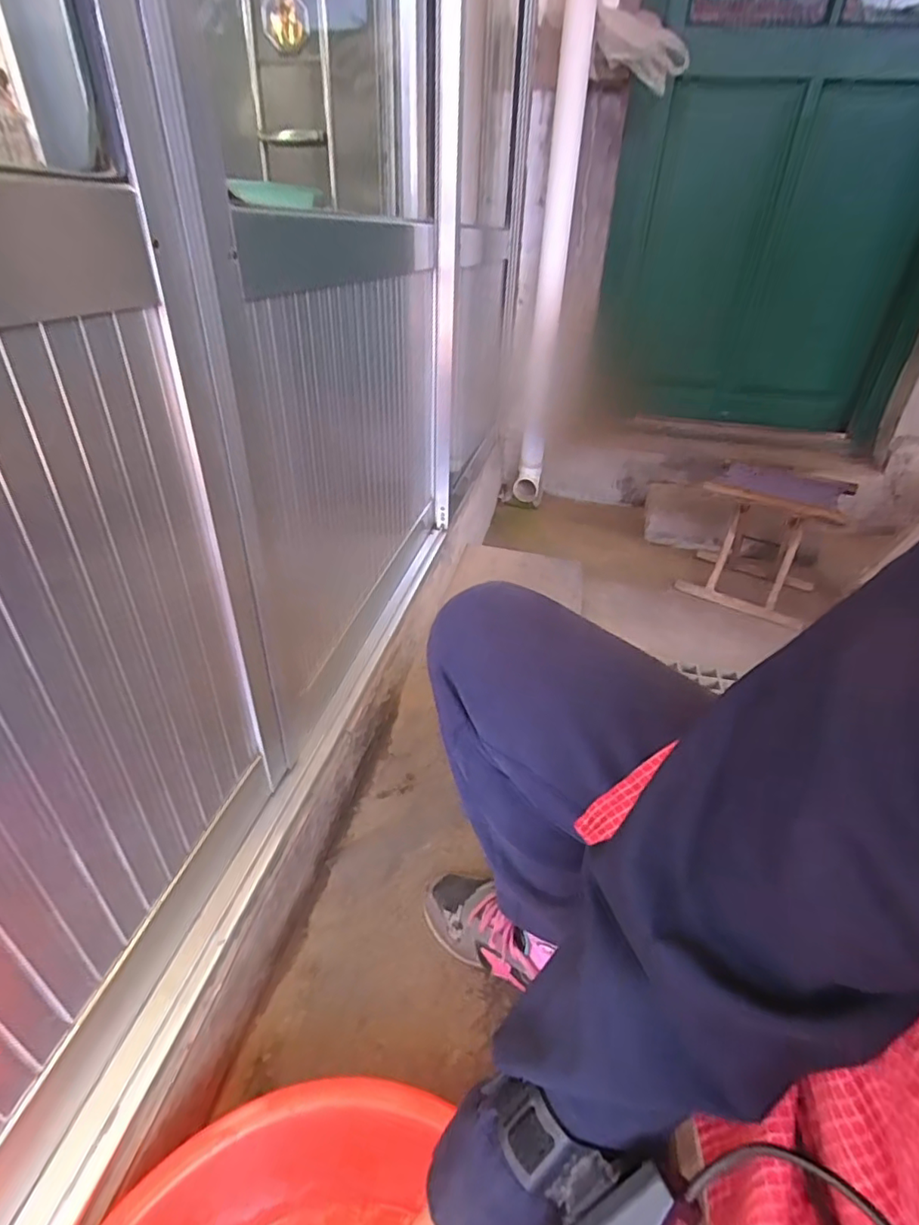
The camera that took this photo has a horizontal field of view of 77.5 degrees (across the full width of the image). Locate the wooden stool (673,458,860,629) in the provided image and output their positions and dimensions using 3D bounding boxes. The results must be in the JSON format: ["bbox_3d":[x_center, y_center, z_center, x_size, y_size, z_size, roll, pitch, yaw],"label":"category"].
[{"bbox_3d":[0.768,-0.193,1.450,0.295,0.290,0.315,21,38,26],"label":"wooden stool"}]

